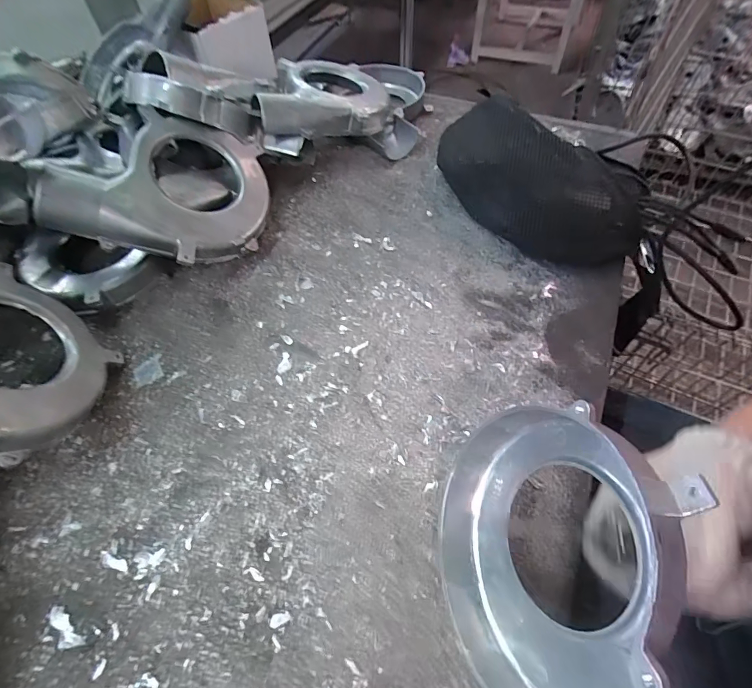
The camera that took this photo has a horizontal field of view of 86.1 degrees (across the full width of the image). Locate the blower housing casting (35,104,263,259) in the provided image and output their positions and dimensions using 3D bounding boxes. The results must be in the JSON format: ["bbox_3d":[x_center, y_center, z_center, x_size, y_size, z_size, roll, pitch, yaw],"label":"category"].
[{"bbox_3d":[-0.209,-0.161,0.412,0.189,0.053,0.160,14,71,-28],"label":"blower housing casting"}]

